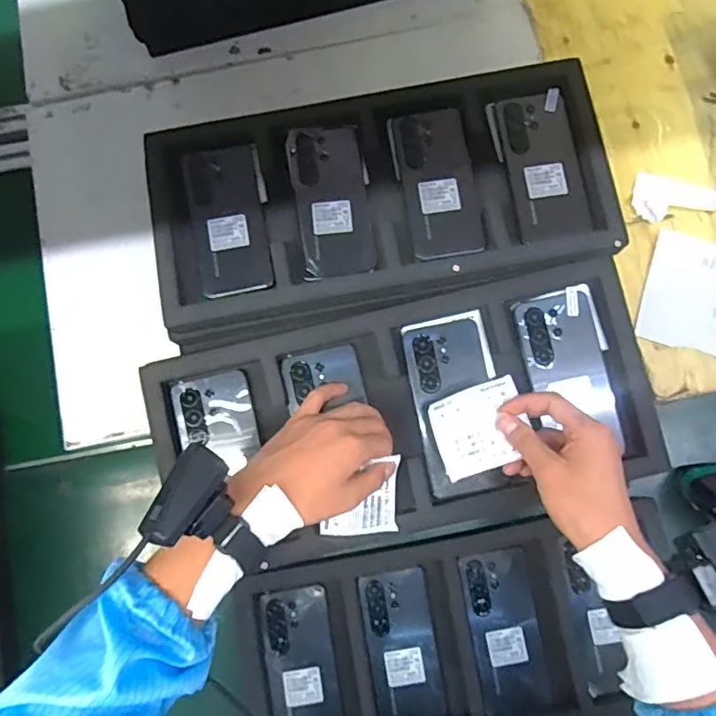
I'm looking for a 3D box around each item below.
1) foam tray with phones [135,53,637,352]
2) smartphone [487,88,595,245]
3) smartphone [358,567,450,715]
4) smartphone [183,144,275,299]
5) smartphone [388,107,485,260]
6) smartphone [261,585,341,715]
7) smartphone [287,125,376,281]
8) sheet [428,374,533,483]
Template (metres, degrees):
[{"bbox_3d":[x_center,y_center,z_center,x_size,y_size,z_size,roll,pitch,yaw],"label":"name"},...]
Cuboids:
[{"bbox_3d":[0.024,-0.172,0.573,0.470,0.024,0.232,-11,79,-1],"label":"foam tray with phones"},{"bbox_3d":[0.194,-0.204,0.578,0.078,0.011,0.165,-9,79,-1],"label":"smartphone"},{"bbox_3d":[0.050,0.321,0.600,0.075,0.007,0.161,-9,79,-1],"label":"smartphone"},{"bbox_3d":[-0.135,-0.147,0.577,0.075,0.008,0.165,-11,79,-1],"label":"smartphone"},{"bbox_3d":[0.084,-0.186,0.579,0.078,0.007,0.164,-9,79,-1],"label":"smartphone"},{"bbox_3d":[-0.061,0.348,0.600,0.071,0.008,0.177,-9,79,-1],"label":"smartphone"},{"bbox_3d":[-0.028,-0.167,0.577,0.073,0.008,0.168,-8,79,-1],"label":"smartphone"},{"bbox_3d":[0.108,0.062,0.485,0.081,0.009,0.071,-25,72,16],"label":"sheet"}]

